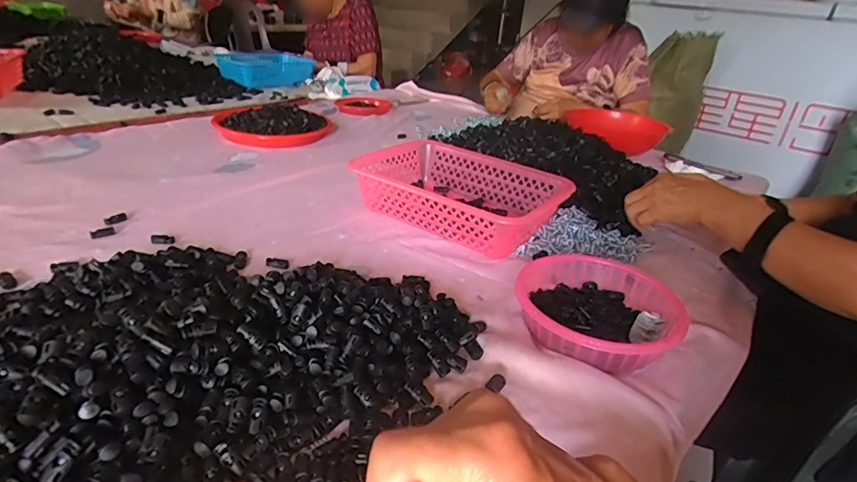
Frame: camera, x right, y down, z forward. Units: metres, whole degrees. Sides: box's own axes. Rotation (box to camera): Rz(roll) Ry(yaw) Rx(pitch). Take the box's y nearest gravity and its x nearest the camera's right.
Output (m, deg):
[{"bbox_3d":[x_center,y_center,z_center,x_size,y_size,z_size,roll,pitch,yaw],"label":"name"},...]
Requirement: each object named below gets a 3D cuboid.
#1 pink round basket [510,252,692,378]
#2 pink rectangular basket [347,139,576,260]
[{"bbox_3d":[0.177,0.076,0.525,0.158,0.051,0.168,6,29,-3],"label":"pink round basket"},{"bbox_3d":[0.044,-0.081,0.765,0.303,0.073,0.206,23,33,26],"label":"pink rectangular basket"}]

